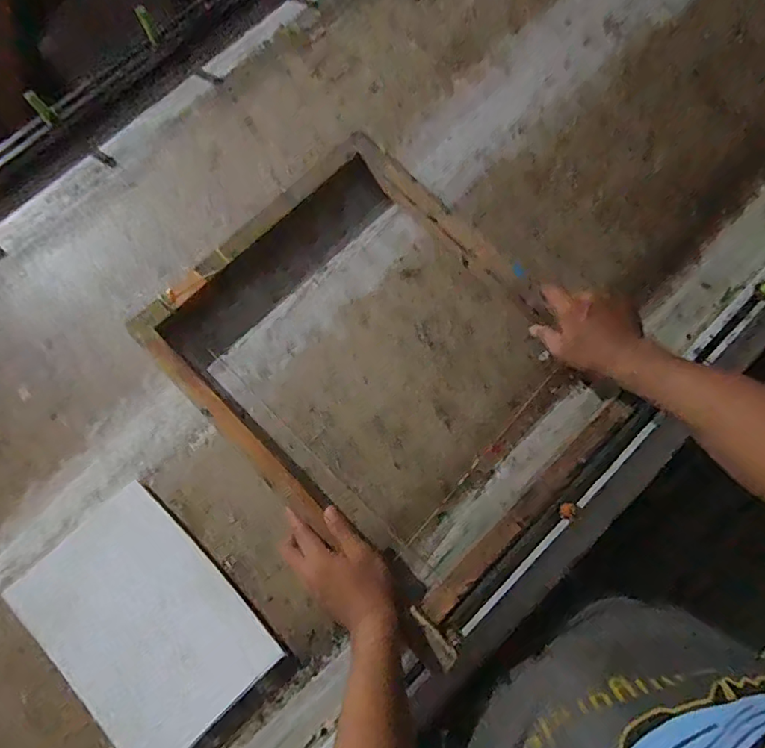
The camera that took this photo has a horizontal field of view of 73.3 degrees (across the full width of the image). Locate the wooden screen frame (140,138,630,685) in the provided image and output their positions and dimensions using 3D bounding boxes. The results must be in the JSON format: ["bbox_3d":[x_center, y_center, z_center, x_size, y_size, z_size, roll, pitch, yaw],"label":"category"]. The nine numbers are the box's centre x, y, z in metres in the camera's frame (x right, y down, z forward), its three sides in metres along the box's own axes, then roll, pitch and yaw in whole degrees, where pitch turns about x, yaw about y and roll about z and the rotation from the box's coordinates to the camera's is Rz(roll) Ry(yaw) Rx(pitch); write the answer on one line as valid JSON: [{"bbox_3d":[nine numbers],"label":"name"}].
[{"bbox_3d":[0.012,-0.013,0.612,0.397,0.040,0.518,-43,81,-9],"label":"wooden screen frame"}]

